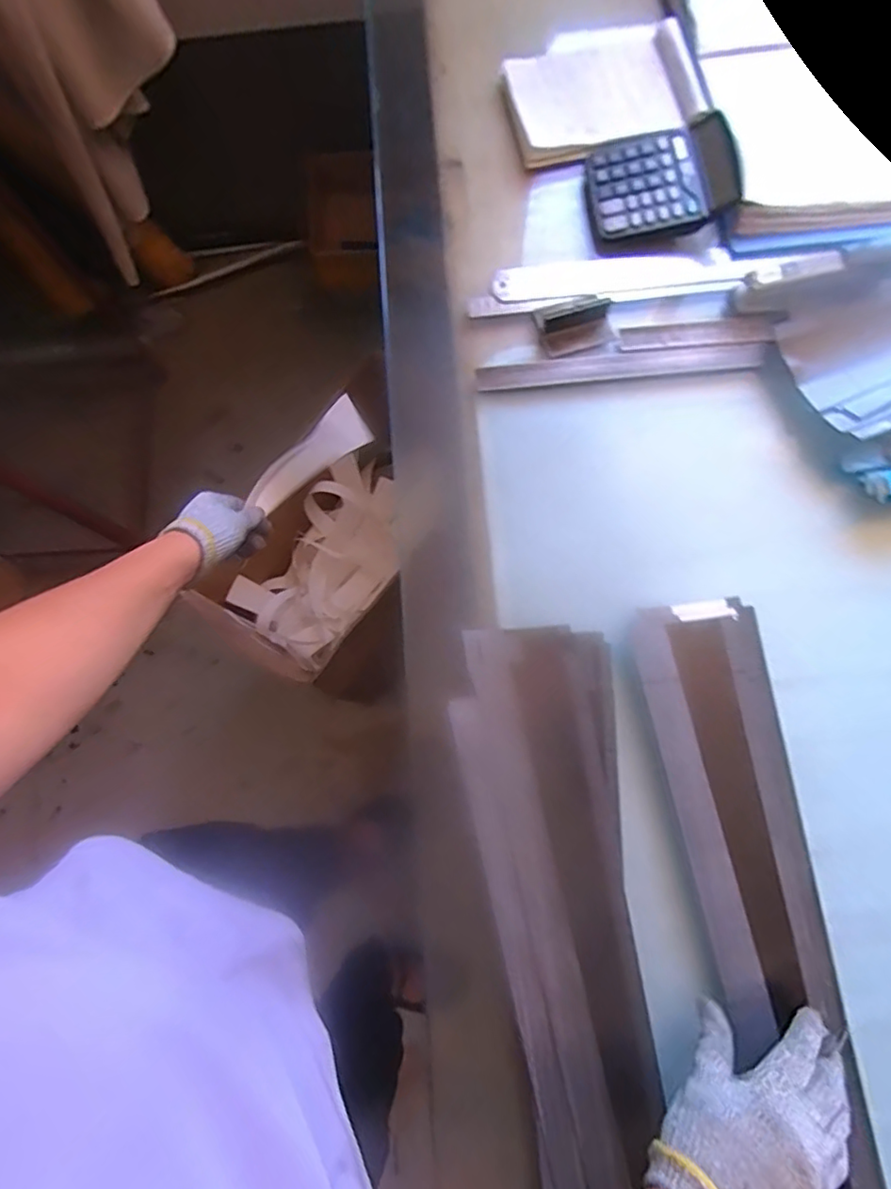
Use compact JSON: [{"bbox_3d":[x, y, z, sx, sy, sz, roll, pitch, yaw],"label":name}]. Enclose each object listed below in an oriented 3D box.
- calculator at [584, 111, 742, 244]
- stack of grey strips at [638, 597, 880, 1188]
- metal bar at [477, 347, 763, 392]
[{"bbox_3d":[0.230,-0.447,0.611,0.152,0.036,0.132,-8,76,-1],"label":"calculator"},{"bbox_3d":[0.273,0.385,0.426,0.109,0.025,0.770,-9,78,-1],"label":"stack of grey strips"},{"bbox_3d":[0.175,-0.233,0.581,0.282,0.008,0.034,-5,76,0],"label":"metal bar"}]

